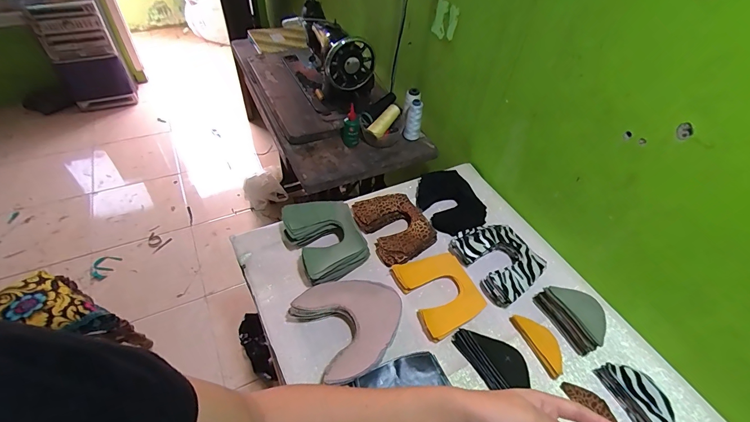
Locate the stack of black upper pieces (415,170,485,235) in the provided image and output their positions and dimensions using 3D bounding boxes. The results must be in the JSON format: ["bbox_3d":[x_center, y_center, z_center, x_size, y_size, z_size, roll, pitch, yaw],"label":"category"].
[{"bbox_3d":[0.170,-0.015,0.819,0.123,0.049,0.184,-16,51,-19],"label":"stack of black upper pieces"}]

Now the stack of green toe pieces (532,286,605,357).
[{"bbox_3d":[0.350,0.175,0.627,0.053,0.058,0.123,-19,52,-21],"label":"stack of green toe pieces"}]

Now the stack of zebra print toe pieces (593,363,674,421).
[{"bbox_3d":[0.407,0.289,0.551,0.055,0.044,0.119,-12,50,-16],"label":"stack of zebra print toe pieces"}]

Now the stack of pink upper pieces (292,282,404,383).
[{"bbox_3d":[-0.034,0.187,0.609,0.172,0.052,0.168,-24,54,-24],"label":"stack of pink upper pieces"}]

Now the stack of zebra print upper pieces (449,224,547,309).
[{"bbox_3d":[0.244,0.093,0.708,0.135,0.043,0.165,-22,54,-23],"label":"stack of zebra print upper pieces"}]

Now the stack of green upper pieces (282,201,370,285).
[{"bbox_3d":[-0.097,0.057,0.715,0.135,0.071,0.175,-20,53,-21],"label":"stack of green upper pieces"}]

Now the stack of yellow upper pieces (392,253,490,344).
[{"bbox_3d":[0.120,0.146,0.666,0.128,0.030,0.154,-16,52,-19],"label":"stack of yellow upper pieces"}]

